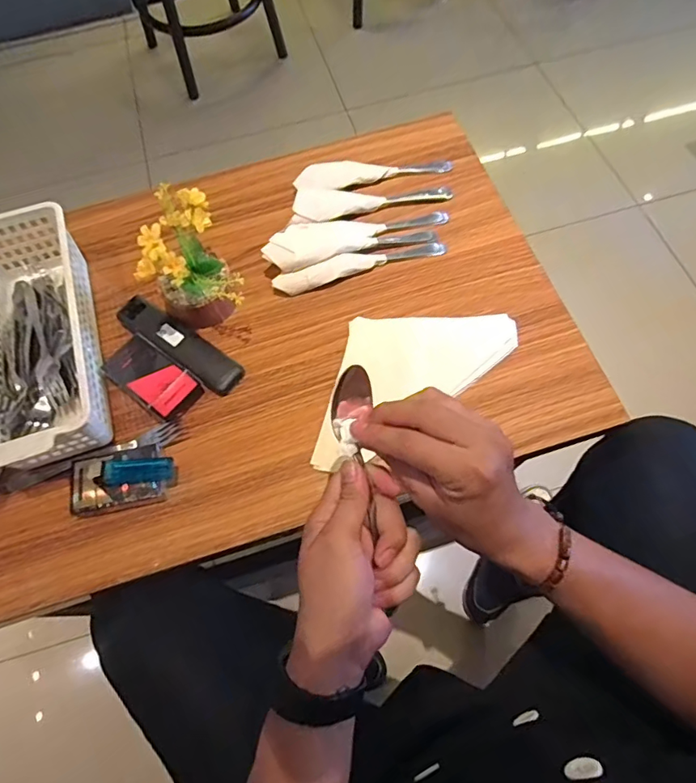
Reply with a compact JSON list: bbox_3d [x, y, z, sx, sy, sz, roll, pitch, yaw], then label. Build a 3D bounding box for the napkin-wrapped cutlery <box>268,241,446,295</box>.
[{"bbox_3d":[0.014,-0.153,0.588,0.206,0.025,0.027,-15,66,-3],"label":"napkin-wrapped cutlery"}]

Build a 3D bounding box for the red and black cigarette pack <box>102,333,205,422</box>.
[{"bbox_3d":[-0.217,-0.019,0.538,0.107,0.024,0.057,36,73,17],"label":"red and black cigarette pack"}]

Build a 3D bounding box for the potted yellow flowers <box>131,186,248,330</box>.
[{"bbox_3d":[-0.166,-0.130,0.524,0.081,0.137,0.118,-16,66,-4],"label":"potted yellow flowers"}]

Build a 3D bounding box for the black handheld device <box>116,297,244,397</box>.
[{"bbox_3d":[-0.196,-0.058,0.561,0.168,0.022,0.044,33,72,16],"label":"black handheld device"}]

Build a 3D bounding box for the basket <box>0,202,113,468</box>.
[{"bbox_3d":[-0.336,-0.055,0.523,0.123,0.082,0.290,-19,67,-5],"label":"basket"}]

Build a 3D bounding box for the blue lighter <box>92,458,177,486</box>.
[{"bbox_3d":[-0.213,0.080,0.489,0.073,0.012,0.024,-5,66,-12],"label":"blue lighter"}]

